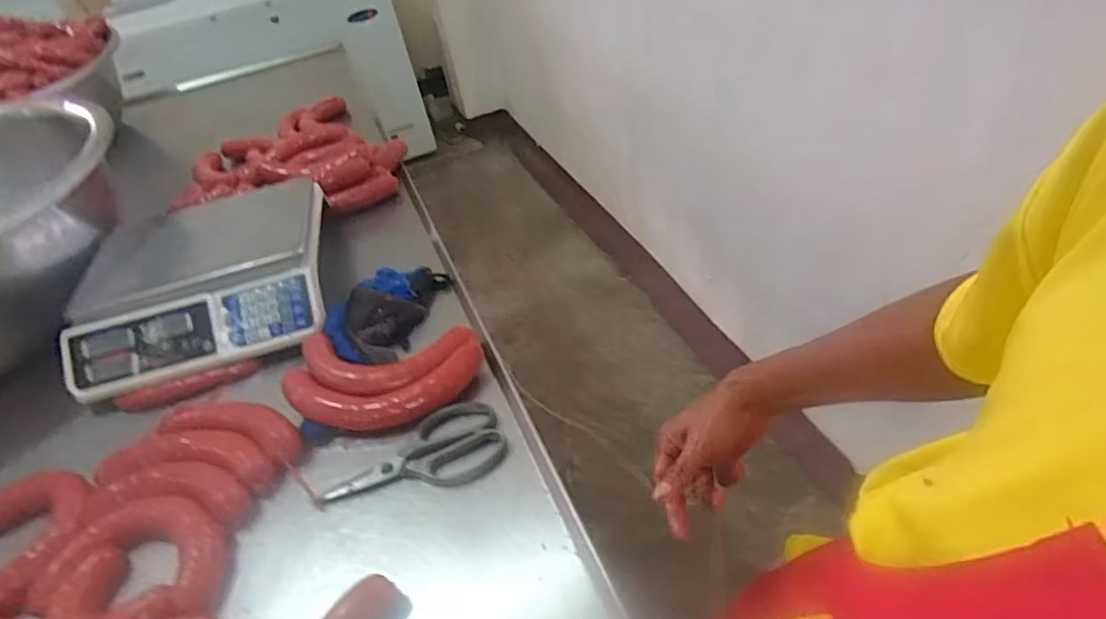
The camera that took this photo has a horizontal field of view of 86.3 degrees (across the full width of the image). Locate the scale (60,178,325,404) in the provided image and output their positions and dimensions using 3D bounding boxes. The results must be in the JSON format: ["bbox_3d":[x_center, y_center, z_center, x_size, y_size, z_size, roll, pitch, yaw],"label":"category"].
[{"bbox_3d":[-0.506,-0.057,0.863,0.330,0.090,0.338,-15,42,-6],"label":"scale"}]

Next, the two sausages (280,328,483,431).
[{"bbox_3d":[-0.202,0.079,0.702,0.233,0.038,0.125,-6,42,5],"label":"two sausages"}]

